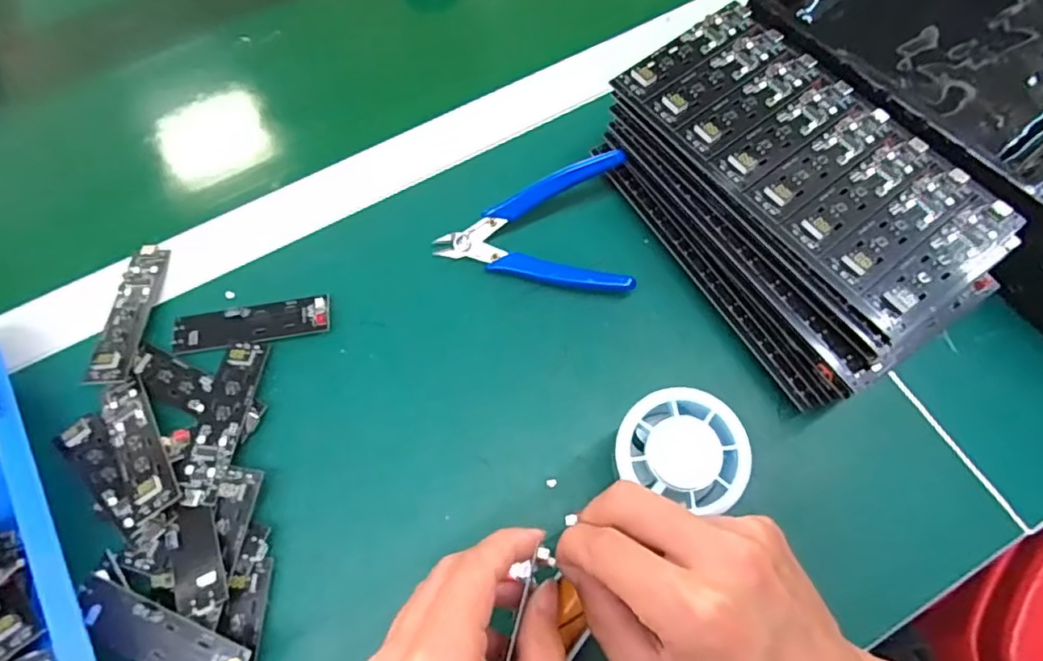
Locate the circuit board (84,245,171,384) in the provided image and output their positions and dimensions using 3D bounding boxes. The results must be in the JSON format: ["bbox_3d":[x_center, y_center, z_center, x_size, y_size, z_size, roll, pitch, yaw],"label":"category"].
[{"bbox_3d":[-0.229,-0.012,0.341,0.023,0.006,0.091,3,58,-11],"label":"circuit board"}]

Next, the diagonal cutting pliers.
[{"bbox_3d":[0.007,-0.060,0.350,0.113,0.009,0.080,-4,82,8],"label":"diagonal cutting pliers"}]

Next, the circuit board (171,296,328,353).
[{"bbox_3d":[-0.158,-0.004,0.339,0.091,0.007,0.025,-8,68,-3],"label":"circuit board"}]

